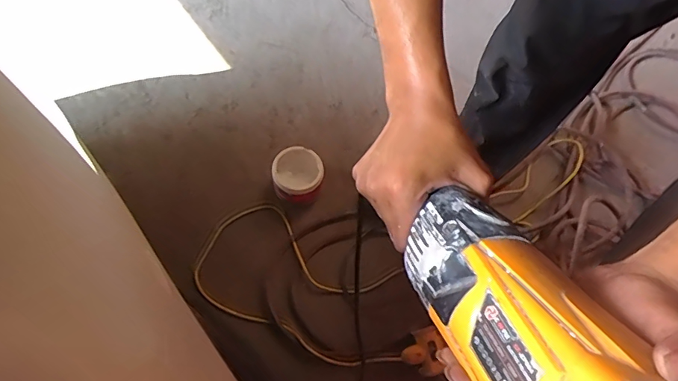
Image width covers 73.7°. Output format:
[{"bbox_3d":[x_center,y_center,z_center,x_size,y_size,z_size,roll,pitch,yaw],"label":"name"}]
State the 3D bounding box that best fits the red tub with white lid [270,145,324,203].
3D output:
[{"bbox_3d":[-0.089,-0.028,0.974,0.104,0.093,0.104,1,63,-2],"label":"red tub with white lid"}]

